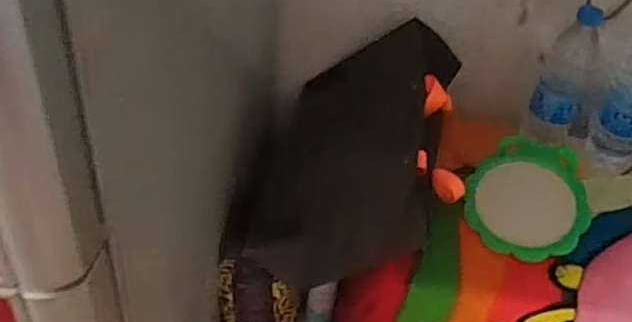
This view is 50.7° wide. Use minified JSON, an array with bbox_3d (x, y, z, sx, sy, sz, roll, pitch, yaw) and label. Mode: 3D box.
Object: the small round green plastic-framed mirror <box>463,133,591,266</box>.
[{"bbox_3d":[0.274,0.047,0.856,0.162,0.022,0.162,-3,60,5],"label":"small round green plastic-framed mirror"}]

